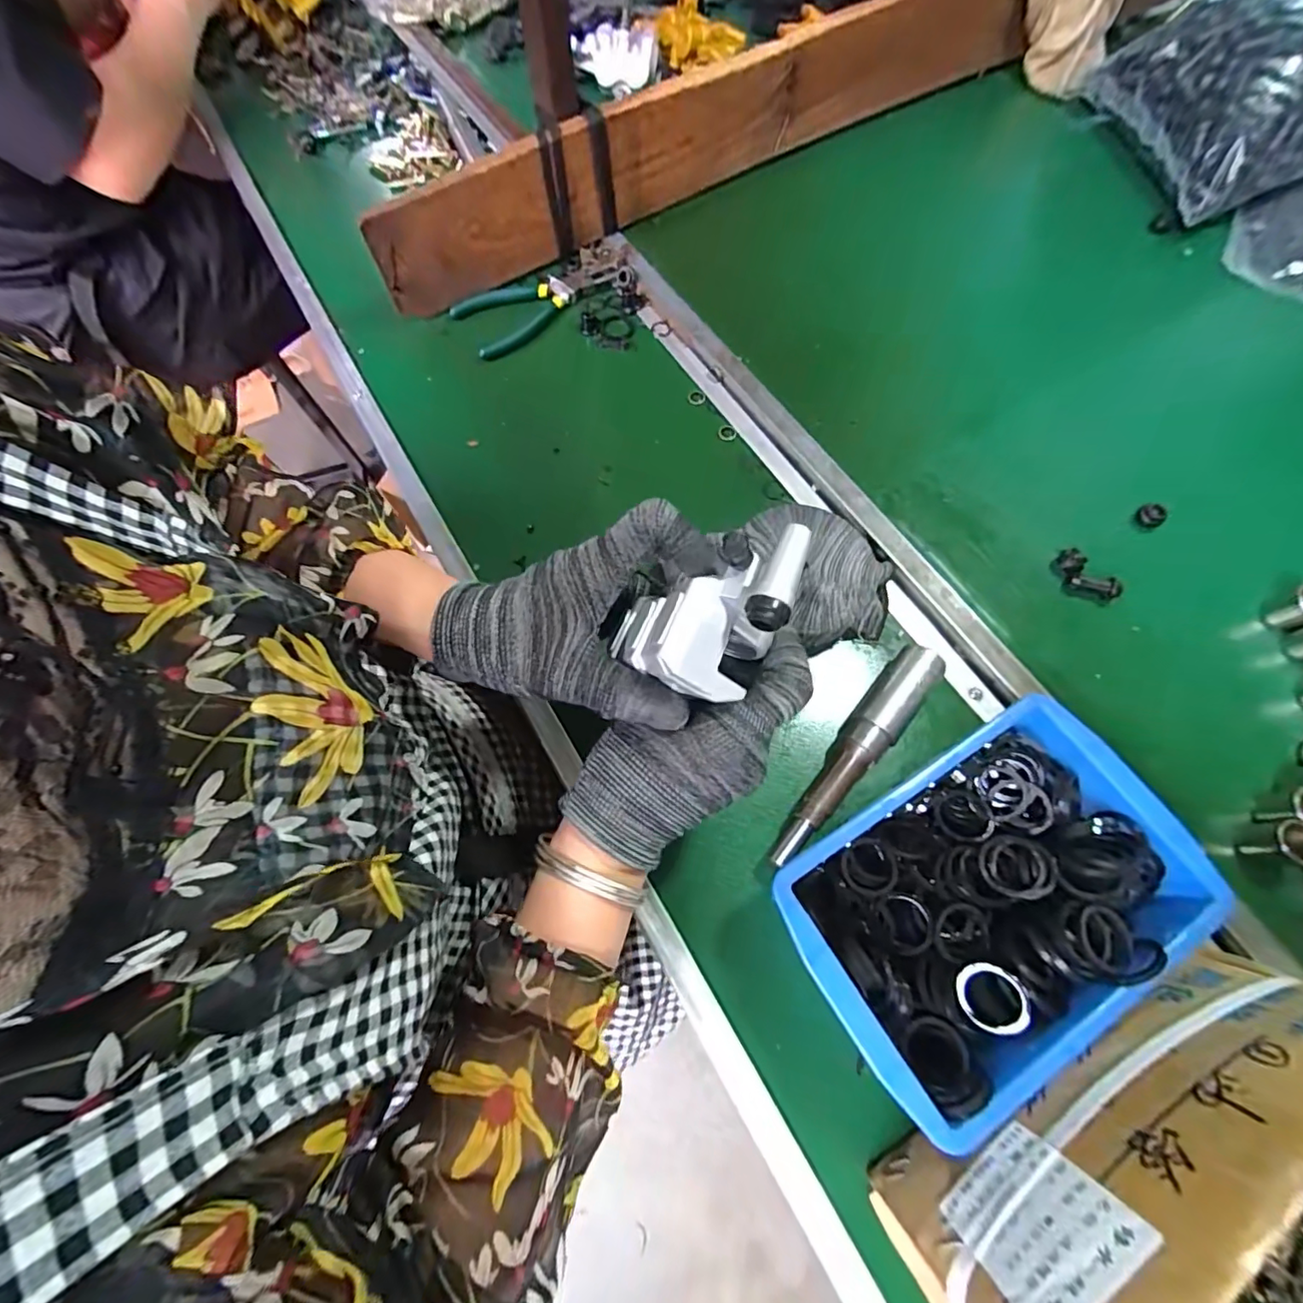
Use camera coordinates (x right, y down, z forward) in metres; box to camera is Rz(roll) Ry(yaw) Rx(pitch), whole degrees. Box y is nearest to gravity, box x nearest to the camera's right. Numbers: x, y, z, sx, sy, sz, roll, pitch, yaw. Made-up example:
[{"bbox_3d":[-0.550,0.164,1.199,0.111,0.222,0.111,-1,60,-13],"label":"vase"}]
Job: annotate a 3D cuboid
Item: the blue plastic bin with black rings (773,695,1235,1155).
[{"bbox_3d":[0.180,0.134,0.307,0.209,0.056,0.142,-30,71,-10],"label":"blue plastic bin with black rings"}]

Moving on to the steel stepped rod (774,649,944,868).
[{"bbox_3d":[0.132,0.064,0.351,0.031,0.032,0.171,37,74,14],"label":"steel stepped rod"}]

